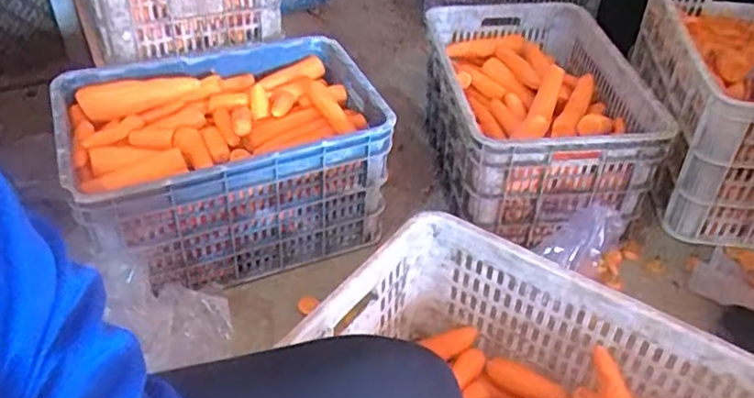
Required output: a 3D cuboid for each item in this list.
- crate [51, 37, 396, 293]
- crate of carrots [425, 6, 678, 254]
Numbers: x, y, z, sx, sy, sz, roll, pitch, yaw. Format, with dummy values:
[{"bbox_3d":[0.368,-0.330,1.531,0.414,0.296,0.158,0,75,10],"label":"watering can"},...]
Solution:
[{"bbox_3d":[-0.265,-0.071,1.181,0.526,0.257,0.358,-17,43,-20],"label":"crate"},{"bbox_3d":[0.311,-0.177,1.304,0.385,0.228,0.546,0,40,-1],"label":"crate of carrots"}]

